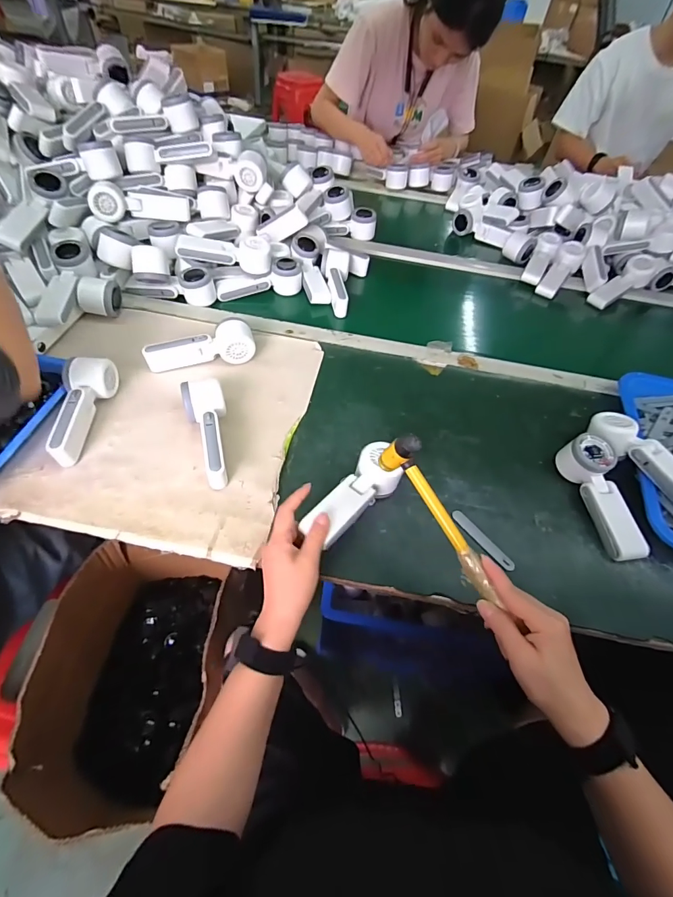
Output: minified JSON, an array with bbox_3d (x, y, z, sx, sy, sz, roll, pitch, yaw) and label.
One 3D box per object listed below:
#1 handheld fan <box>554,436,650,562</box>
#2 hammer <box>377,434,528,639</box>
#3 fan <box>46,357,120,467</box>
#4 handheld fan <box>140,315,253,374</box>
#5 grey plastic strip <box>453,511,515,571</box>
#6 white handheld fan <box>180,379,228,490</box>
[{"bbox_3d":[0.365,0.063,0.533,0.061,0.052,0.168,-7,56,-10],"label":"handheld fan"},{"bbox_3d":[0.105,0.071,0.403,0.020,0.054,0.178,-29,84,-23],"label":"hammer"},{"bbox_3d":[-0.361,-0.057,0.549,0.052,0.052,0.163,6,55,-1],"label":"fan"},{"bbox_3d":[-0.218,-0.167,0.638,0.170,0.054,0.053,-8,56,-10],"label":"handheld fan"},{"bbox_3d":[0.186,0.116,0.504,0.016,0.004,0.094,-35,63,-18],"label":"grey plastic strip"},{"bbox_3d":[-0.172,-0.019,0.538,0.053,0.053,0.154,-11,57,-13],"label":"white handheld fan"}]

